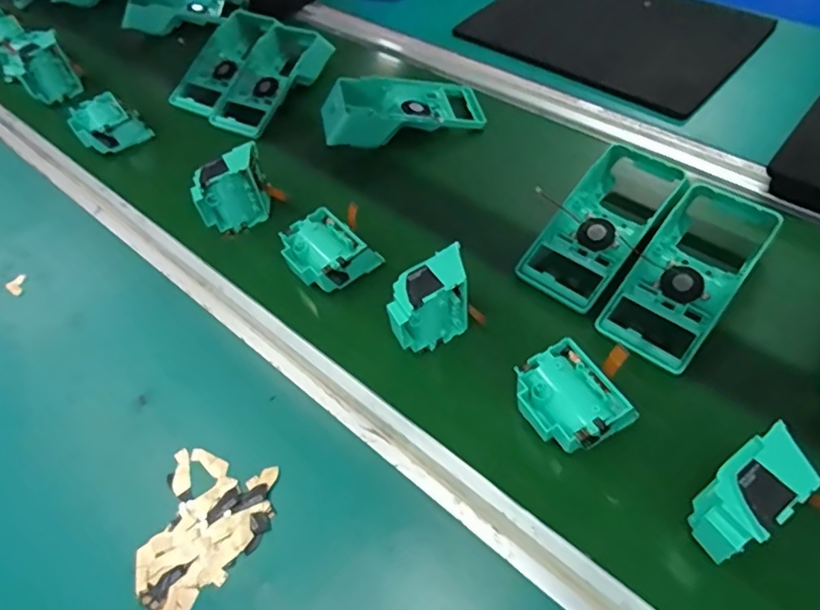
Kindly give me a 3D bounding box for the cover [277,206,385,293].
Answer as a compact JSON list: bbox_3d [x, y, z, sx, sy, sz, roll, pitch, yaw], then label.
[{"bbox_3d":[-0.081,-0.047,0.559,0.078,0.044,0.072,36,69,30],"label":"cover"}]

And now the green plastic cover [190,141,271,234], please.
[{"bbox_3d":[-0.186,-0.118,0.600,0.077,0.071,0.040,-25,55,-6],"label":"green plastic cover"}]

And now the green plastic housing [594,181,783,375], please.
[{"bbox_3d":[0.248,-0.034,0.498,0.081,0.064,0.199,33,67,28],"label":"green plastic housing"}]

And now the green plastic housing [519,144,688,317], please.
[{"bbox_3d":[0.188,-0.081,0.542,0.086,0.047,0.195,34,68,29],"label":"green plastic housing"}]

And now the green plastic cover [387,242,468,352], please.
[{"bbox_3d":[0.018,0.000,0.489,0.080,0.078,0.038,-30,55,-10],"label":"green plastic cover"}]

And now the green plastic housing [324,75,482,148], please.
[{"bbox_3d":[-0.010,-0.240,0.689,0.186,0.061,0.099,-10,54,4],"label":"green plastic housing"}]

